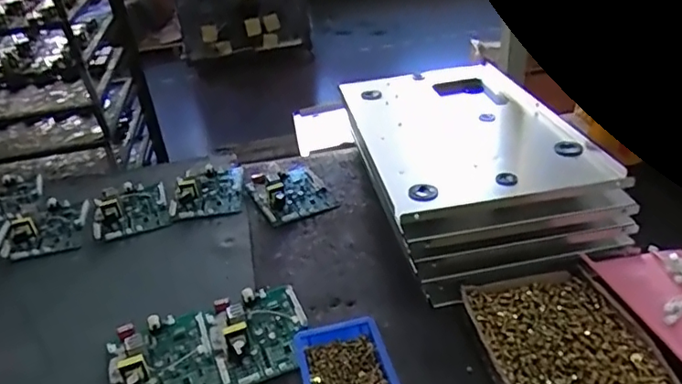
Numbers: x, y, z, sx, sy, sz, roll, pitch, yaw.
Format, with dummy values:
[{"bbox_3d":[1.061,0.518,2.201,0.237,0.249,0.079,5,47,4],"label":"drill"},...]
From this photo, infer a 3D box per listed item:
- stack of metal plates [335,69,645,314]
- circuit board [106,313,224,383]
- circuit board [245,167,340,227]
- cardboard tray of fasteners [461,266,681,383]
[{"bbox_3d":[0.196,-0.080,0.922,0.330,0.111,0.522,-10,33,-5],"label":"stack of metal plates"},{"bbox_3d":[-0.223,0.203,0.674,0.123,0.032,0.137,-18,34,-17],"label":"circuit board"},{"bbox_3d":[-0.092,-0.006,0.988,0.131,0.030,0.150,-18,34,-17],"label":"circuit board"},{"bbox_3d":[0.250,0.178,0.627,0.182,0.044,0.207,-9,33,-3],"label":"cardboard tray of fasteners"}]

